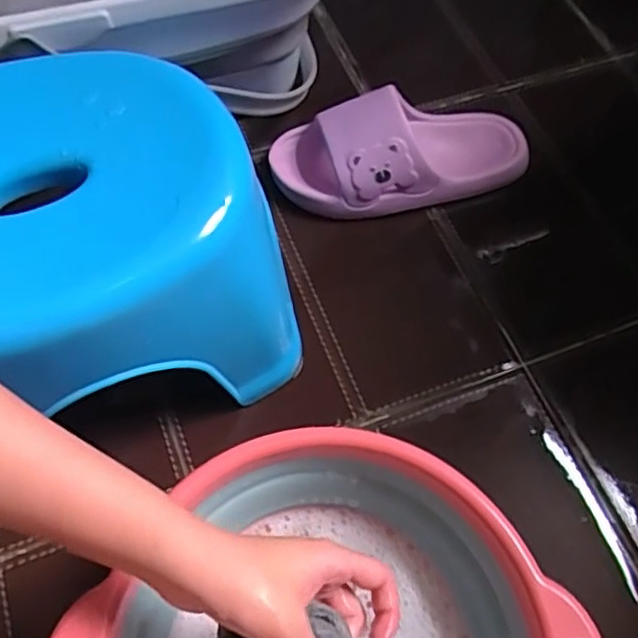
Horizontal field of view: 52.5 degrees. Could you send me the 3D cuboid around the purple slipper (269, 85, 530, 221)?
[{"bbox_3d":[0.083,-0.169,0.631,0.252,0.075,0.109,-10,63,-8],"label":"purple slipper"}]

